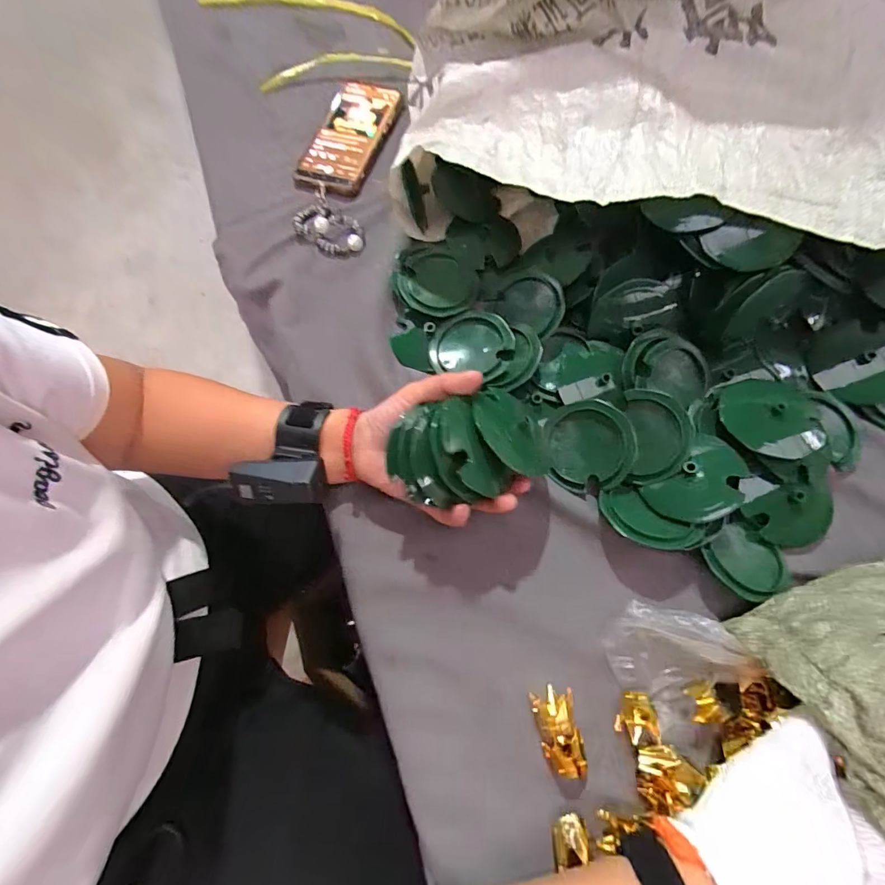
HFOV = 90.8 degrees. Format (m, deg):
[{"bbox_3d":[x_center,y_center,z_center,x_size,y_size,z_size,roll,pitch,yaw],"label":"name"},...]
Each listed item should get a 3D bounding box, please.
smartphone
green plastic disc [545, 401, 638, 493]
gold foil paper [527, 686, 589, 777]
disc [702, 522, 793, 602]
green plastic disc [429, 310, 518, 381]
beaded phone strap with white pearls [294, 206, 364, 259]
[{"bbox_3d":[-0.105,-0.345,0.498,0.082,0.018,0.162,14,73,8],"label":"smartphone"},{"bbox_3d":[0.123,0.002,0.362,0.066,0.006,0.072,-4,78,19],"label":"green plastic disc"},{"bbox_3d":[0.080,0.200,0.301,0.028,0.016,0.050,-8,70,-2],"label":"gold foil paper"},{"bbox_3d":[0.236,0.093,0.339,0.061,0.014,0.054,-24,66,-28],"label":"disc"},{"bbox_3d":[0.027,-0.091,0.408,0.073,0.013,0.067,0,70,1],"label":"green plastic disc"},{"bbox_3d":[-0.119,-0.221,0.454,0.083,0.021,0.041,30,74,12],"label":"beaded phone strap with white pearls"}]

